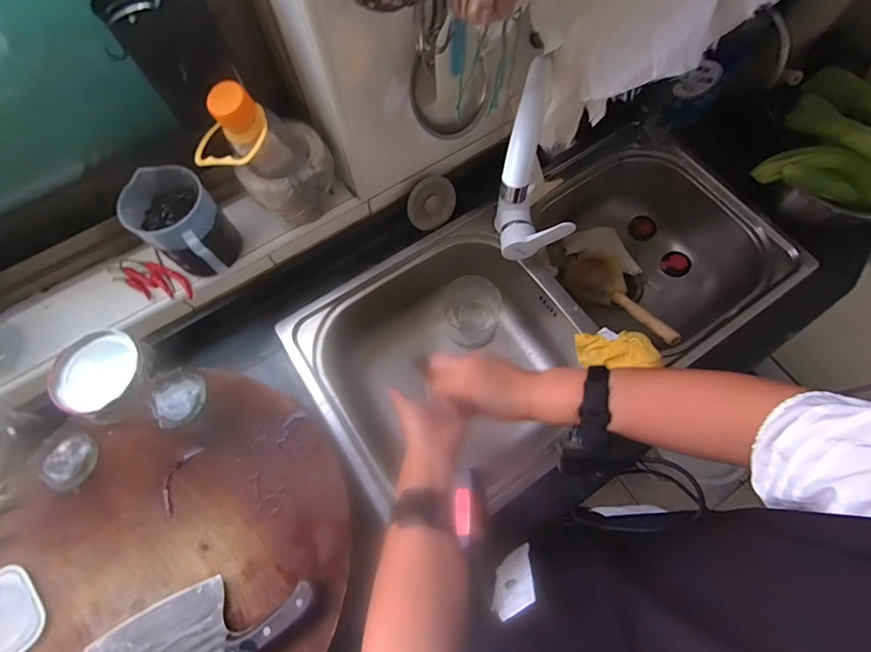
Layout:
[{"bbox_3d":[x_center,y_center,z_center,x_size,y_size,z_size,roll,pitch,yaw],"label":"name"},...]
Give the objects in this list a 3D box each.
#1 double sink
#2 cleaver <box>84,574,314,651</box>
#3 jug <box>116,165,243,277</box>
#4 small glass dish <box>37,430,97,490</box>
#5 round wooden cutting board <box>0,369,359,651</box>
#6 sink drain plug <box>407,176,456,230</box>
[{"bbox_3d":[0.180,-0.022,0.718,0.753,0.185,0.376,-31,71,-10],"label":"double sink"},{"bbox_3d":[-0.249,0.328,0.436,0.234,0.024,0.097,-27,70,-9],"label":"cleaver"},{"bbox_3d":[-0.309,-0.120,0.521,0.120,0.110,0.093,33,73,13],"label":"jug"},{"bbox_3d":[-0.448,0.164,0.503,0.047,0.030,0.061,31,72,13],"label":"small glass dish"},{"bbox_3d":[-0.307,0.274,0.466,0.412,0.037,0.383,0,69,1],"label":"round wooden cutting board"},{"bbox_3d":[-0.005,-0.194,0.652,0.087,0.080,0.011,-13,38,-36],"label":"sink drain plug"}]

